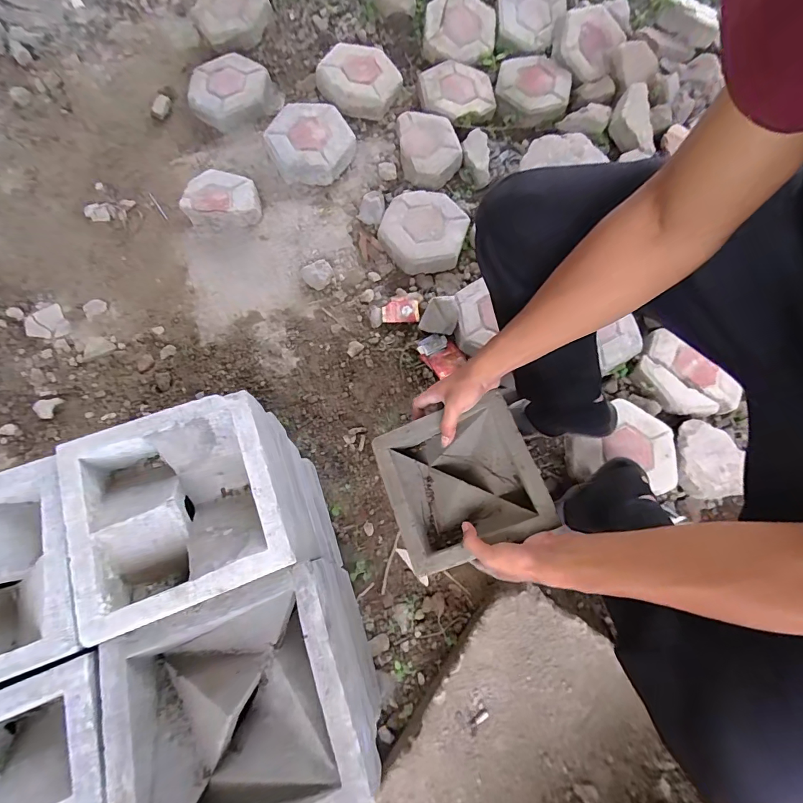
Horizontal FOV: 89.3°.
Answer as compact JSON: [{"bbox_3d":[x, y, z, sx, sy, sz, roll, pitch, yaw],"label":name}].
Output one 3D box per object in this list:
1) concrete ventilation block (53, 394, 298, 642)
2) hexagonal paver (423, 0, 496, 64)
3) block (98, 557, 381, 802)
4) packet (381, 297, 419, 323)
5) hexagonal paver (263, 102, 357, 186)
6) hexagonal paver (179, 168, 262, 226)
[{"bbox_3d":[-0.233,0.111,0.436,0.195,0.064,0.197,-20,74,-8],"label":"concrete ventilation block"},{"bbox_3d":[0.164,-1.048,1.147,0.199,0.044,0.212,2,87,-12],"label":"hexagonal paver"},{"bbox_3d":[-0.145,0.277,0.369,0.218,0.075,0.195,-19,74,-8],"label":"block"},{"bbox_3d":[-0.003,-0.209,0.927,0.082,0.016,0.060,0,72,-2],"label":"packet"},{"bbox_3d":[-0.224,-0.644,1.015,0.214,0.070,0.208,-9,72,-5],"label":"hexagonal paver"},{"bbox_3d":[-0.426,-0.487,0.970,0.180,0.060,0.135,-4,72,-3],"label":"hexagonal paver"}]

